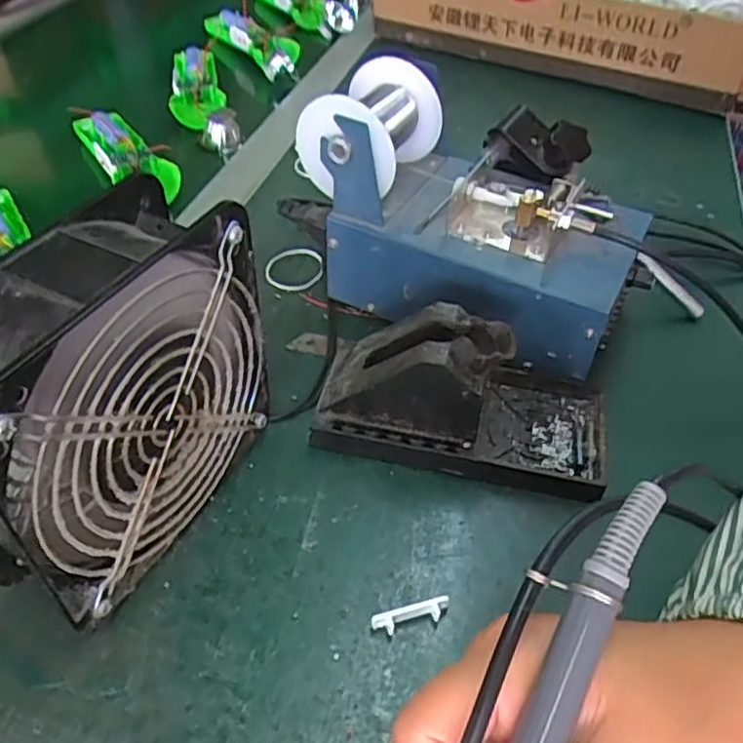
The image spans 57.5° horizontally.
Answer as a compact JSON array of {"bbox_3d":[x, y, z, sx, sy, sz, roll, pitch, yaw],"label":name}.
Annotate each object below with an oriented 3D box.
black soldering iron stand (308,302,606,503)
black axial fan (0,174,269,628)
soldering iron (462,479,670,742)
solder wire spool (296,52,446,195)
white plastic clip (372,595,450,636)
[{"bbox_3d":[0.053,0.004,0.374,0.157,0.070,0.082,10,44,8],"label":"black soldering iron stand"},{"bbox_3d":[-0.113,0.018,0.295,0.057,0.152,0.155,20,47,18],"label":"black axial fan"},{"bbox_3d":[0.028,0.117,0.177,0.030,0.025,0.199,23,74,20],"label":"soldering iron"},{"bbox_3d":[0.000,-0.143,0.419,0.067,0.076,0.073,23,47,20],"label":"solder wire spool"},{"bbox_3d":[0.019,0.111,0.308,0.036,0.010,0.007,-11,46,-14],"label":"white plastic clip"}]

